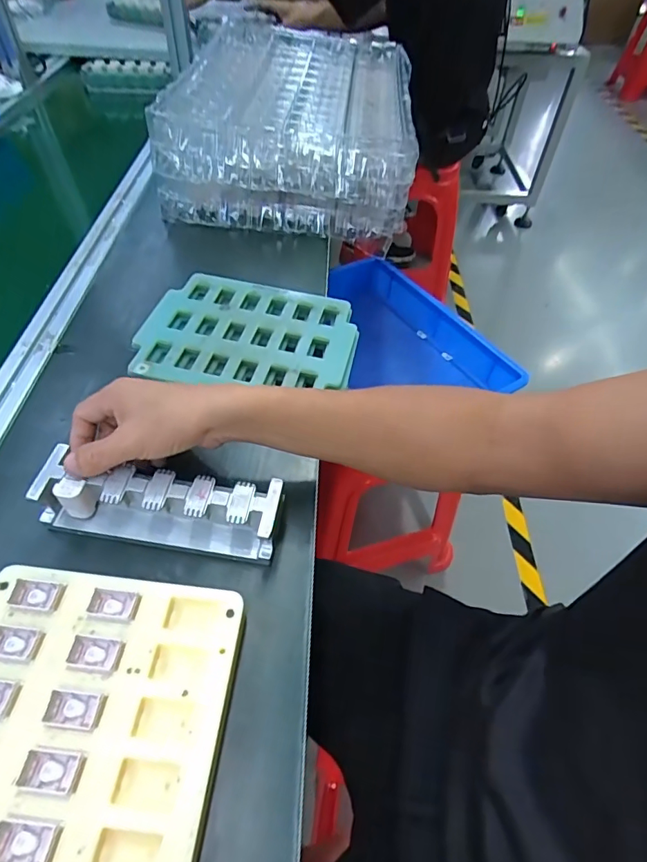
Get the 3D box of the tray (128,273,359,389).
[{"bbox_3d":[-0.080,-0.103,0.527,0.225,0.024,0.169,12,50,4],"label":"tray"}]

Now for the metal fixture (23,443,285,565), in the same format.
[{"bbox_3d":[-0.129,0.061,0.383,0.189,0.045,0.049,7,50,2],"label":"metal fixture"}]

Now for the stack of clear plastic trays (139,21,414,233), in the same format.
[{"bbox_3d":[-0.041,-0.522,0.811,0.353,0.133,0.519,5,51,1],"label":"stack of clear plastic trays"}]

